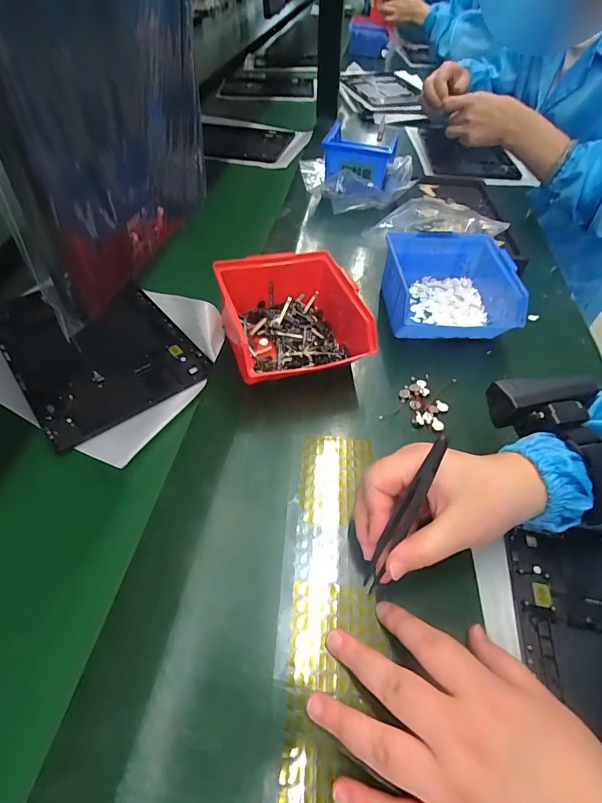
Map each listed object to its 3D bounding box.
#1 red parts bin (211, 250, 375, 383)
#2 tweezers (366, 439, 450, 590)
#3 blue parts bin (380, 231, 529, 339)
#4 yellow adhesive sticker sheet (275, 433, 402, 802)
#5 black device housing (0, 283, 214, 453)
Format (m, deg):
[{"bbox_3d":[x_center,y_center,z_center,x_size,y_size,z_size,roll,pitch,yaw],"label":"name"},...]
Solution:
[{"bbox_3d":[-0.005,-0.077,0.401,0.132,0.070,0.131,-12,52,-12],"label":"red parts bin"},{"bbox_3d":[0.066,0.072,0.261,0.011,0.115,0.014,29,21,20],"label":"tweezers"},{"bbox_3d":[0.157,-0.122,0.450,0.120,0.064,0.128,2,50,-1],"label":"blue parts bin"},{"bbox_3d":[0.021,0.149,0.253,0.067,0.005,0.306,6,50,-1],"label":"yellow adhesive sticker sheet"},{"bbox_3d":[-0.209,-0.058,0.421,0.151,0.009,0.215,-31,58,-25],"label":"black device housing"}]

